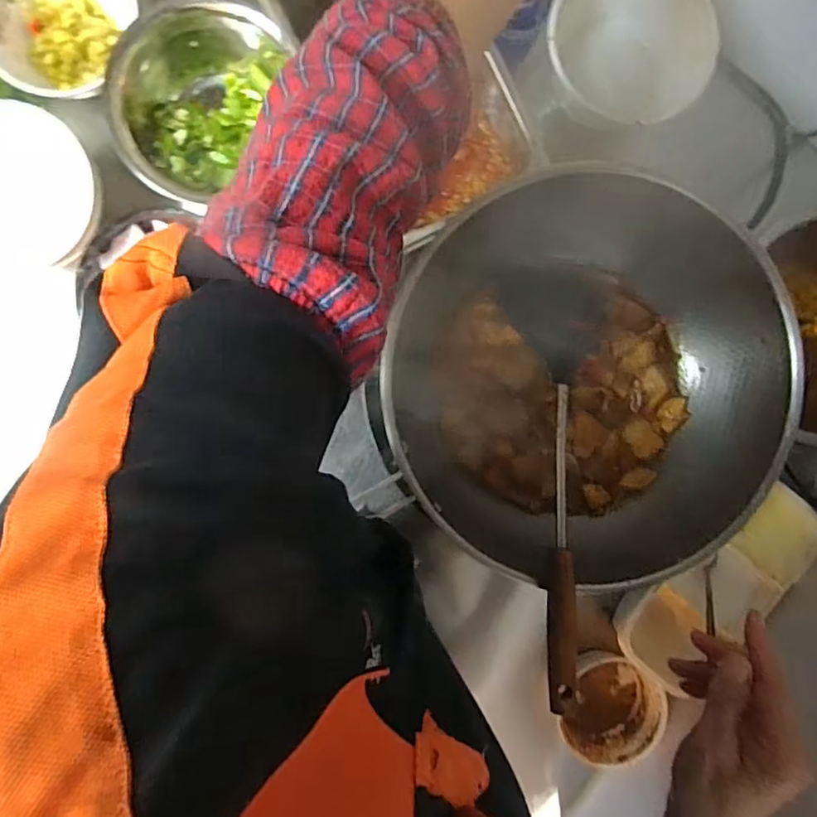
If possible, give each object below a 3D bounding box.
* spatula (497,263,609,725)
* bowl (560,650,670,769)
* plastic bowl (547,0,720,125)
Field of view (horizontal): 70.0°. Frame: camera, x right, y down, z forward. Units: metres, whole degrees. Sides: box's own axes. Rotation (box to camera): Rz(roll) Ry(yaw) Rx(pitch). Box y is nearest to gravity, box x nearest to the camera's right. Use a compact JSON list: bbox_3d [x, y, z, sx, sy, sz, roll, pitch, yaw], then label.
[{"bbox_3d":[0.124,0.054,0.483,0.090,0.076,0.344,1,74,-5],"label":"spatula"},{"bbox_3d":[0.222,0.323,0.638,0.101,0.053,0.115,13,91,-5],"label":"bowl"},{"bbox_3d":[0.220,-0.368,0.600,0.165,0.098,0.134,27,90,-5],"label":"plastic bowl"}]

